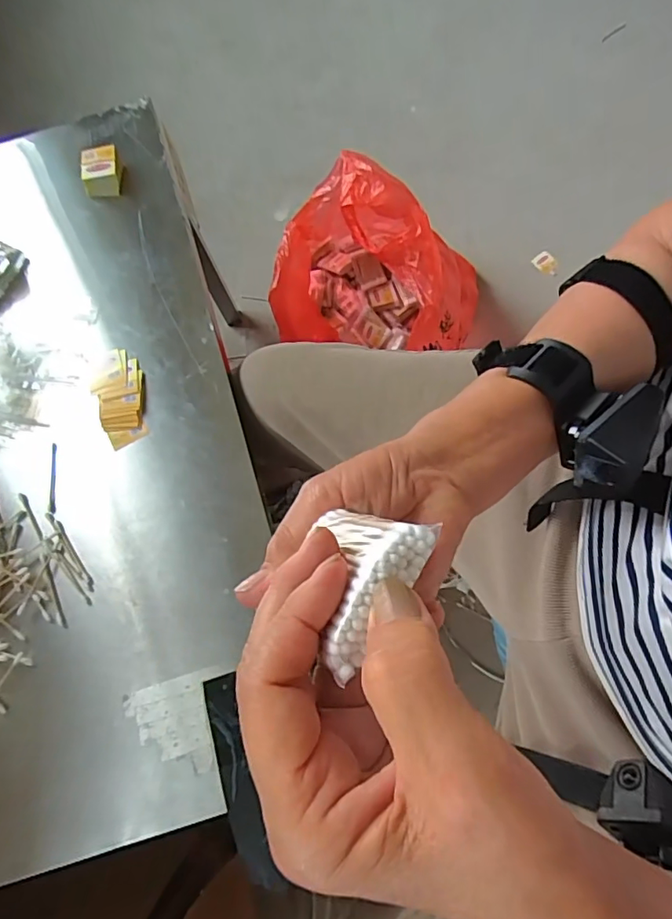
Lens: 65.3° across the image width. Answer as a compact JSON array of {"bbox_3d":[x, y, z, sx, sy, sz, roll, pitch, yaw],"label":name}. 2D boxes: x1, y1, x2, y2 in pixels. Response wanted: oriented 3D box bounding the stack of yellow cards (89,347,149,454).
[{"bbox_3d":[-0.220,-0.064,0.534,0.051,0.007,0.099,-19,73,1],"label":"stack of yellow cards"}]

